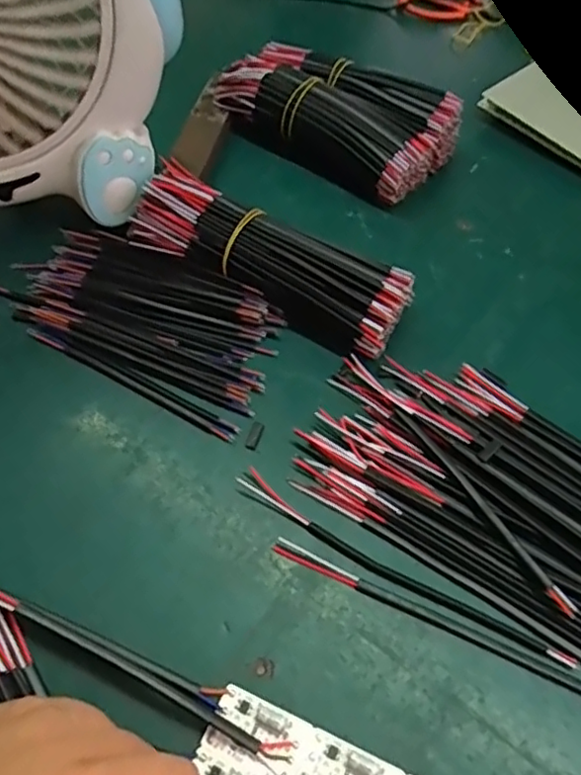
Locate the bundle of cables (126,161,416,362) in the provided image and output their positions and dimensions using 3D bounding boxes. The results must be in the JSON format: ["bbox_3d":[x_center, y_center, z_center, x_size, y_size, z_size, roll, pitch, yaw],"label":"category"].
[{"bbox_3d":[-0.014,-0.079,0.376,0.180,0.043,0.053,27,59,17],"label":"bundle of cables"}]

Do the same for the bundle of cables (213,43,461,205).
[{"bbox_3d":[0.035,-0.209,0.467,0.171,0.050,0.100,35,61,21],"label":"bundle of cables"}]

